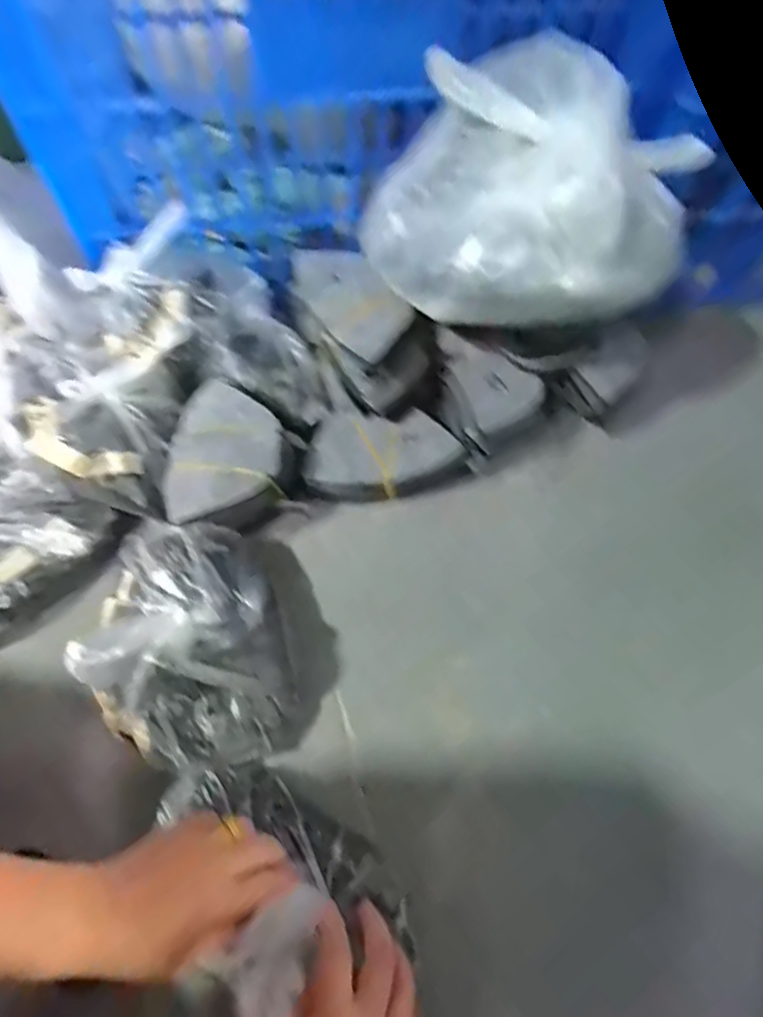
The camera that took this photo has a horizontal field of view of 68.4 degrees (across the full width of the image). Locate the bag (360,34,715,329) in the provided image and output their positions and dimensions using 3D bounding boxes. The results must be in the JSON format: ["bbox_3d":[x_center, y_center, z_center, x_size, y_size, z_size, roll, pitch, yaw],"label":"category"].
[{"bbox_3d":[0.137,-0.278,0.506,0.296,0.154,0.177,9,62,2],"label":"bag"}]

